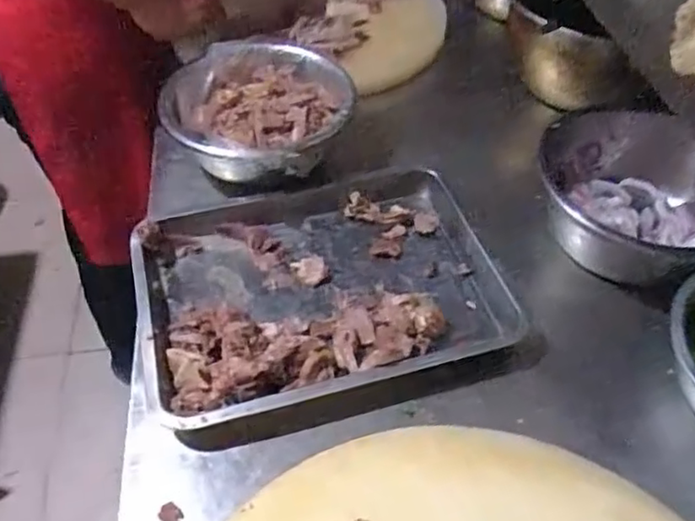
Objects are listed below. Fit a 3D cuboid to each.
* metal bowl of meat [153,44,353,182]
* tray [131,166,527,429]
[{"bbox_3d":[-0.117,-0.196,0.839,0.224,0.076,0.232,0,48,0],"label":"metal bowl of meat"},{"bbox_3d":[-0.031,0.027,0.705,0.377,0.058,0.283,-12,49,-11],"label":"tray"}]

